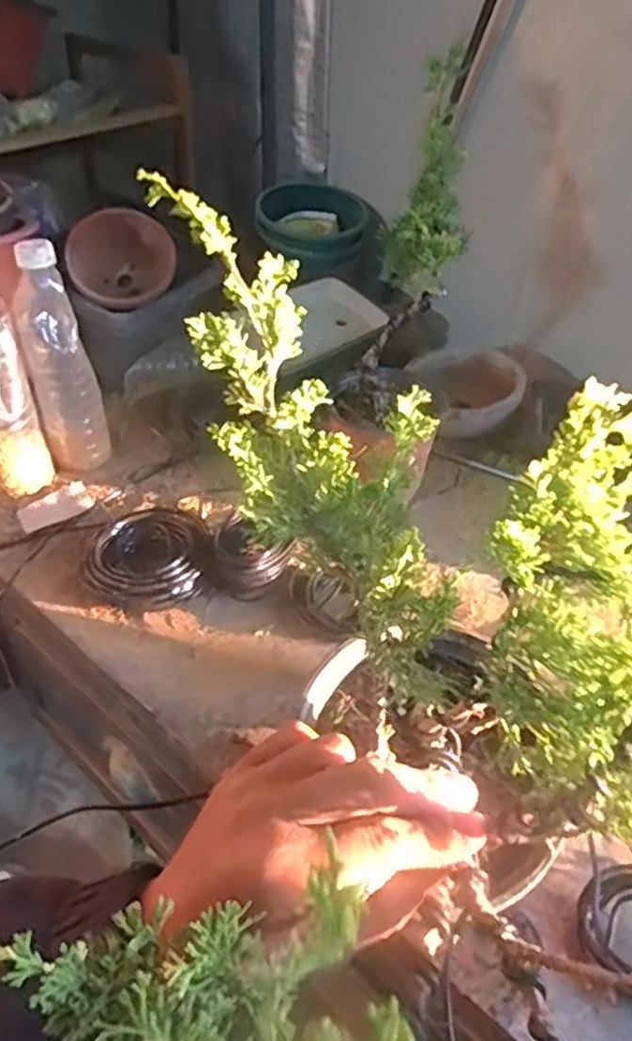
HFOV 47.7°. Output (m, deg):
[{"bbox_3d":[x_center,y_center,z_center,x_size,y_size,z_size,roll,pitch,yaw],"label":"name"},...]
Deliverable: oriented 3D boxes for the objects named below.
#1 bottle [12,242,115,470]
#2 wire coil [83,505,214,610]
[{"bbox_3d":[-0.235,-0.142,0.660,0.059,0.214,0.050,-10,41,-15],"label":"bottle"},{"bbox_3d":[-0.142,0.027,0.596,0.104,0.037,0.107,1,40,-1],"label":"wire coil"}]

